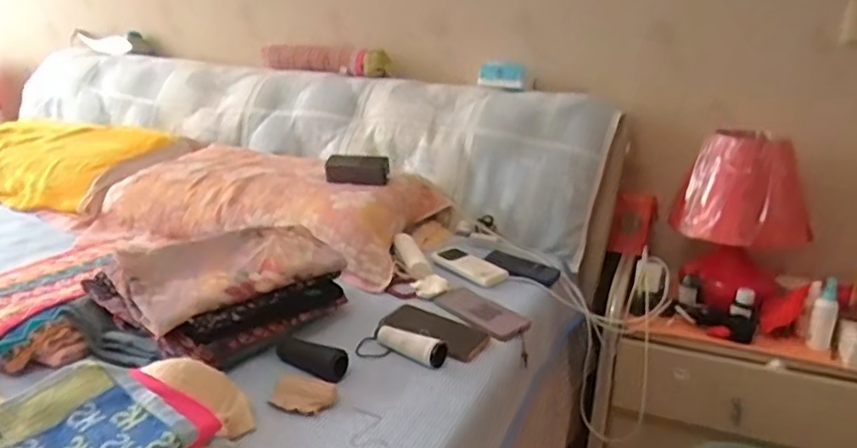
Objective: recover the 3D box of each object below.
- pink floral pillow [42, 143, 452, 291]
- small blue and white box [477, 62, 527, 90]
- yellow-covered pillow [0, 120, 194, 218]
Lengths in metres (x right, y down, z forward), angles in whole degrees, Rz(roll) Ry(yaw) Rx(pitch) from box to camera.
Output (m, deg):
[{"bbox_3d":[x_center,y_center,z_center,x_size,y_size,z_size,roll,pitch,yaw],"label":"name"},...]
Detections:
[{"bbox_3d":[-0.359,-0.045,1.334,0.706,0.141,0.392,9,19,19],"label":"pink floral pillow"},{"bbox_3d":[0.178,-0.365,1.522,0.118,0.060,0.040,16,29,26],"label":"small blue and white box"},{"bbox_3d":[-0.925,-0.148,1.549,0.582,0.182,0.334,8,19,17],"label":"yellow-covered pillow"}]

